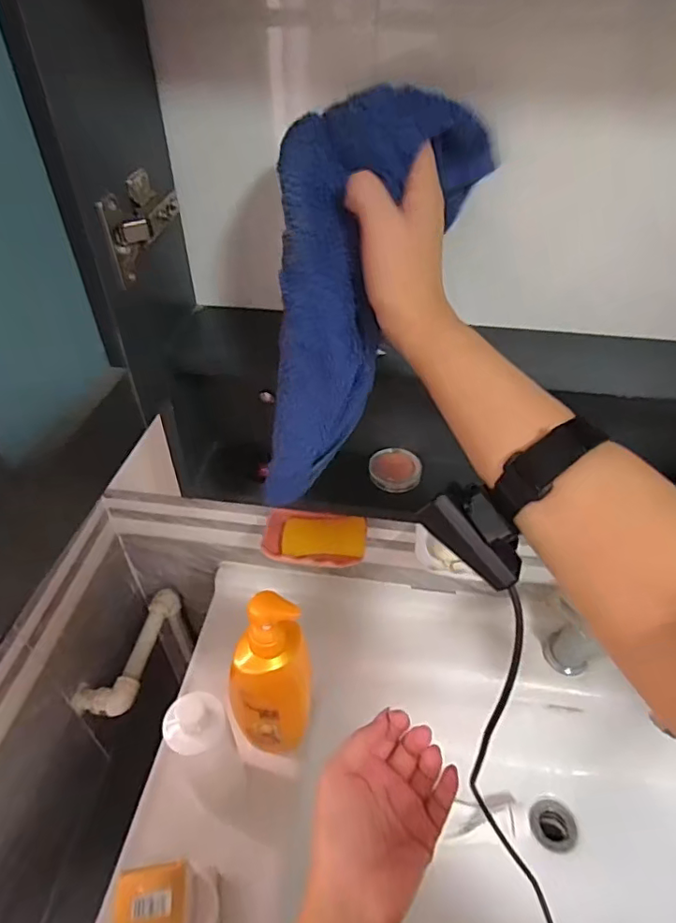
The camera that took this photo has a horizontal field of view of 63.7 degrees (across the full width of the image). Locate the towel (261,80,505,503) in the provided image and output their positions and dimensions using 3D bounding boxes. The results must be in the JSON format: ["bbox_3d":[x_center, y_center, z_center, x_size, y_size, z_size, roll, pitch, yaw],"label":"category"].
[{"bbox_3d":[0.000,-0.101,0.380,0.100,0.274,0.098,24,16,23],"label":"towel"}]

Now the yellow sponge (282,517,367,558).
[{"bbox_3d":[-0.017,0.098,0.697,0.104,0.028,0.048,1,69,1],"label":"yellow sponge"}]

